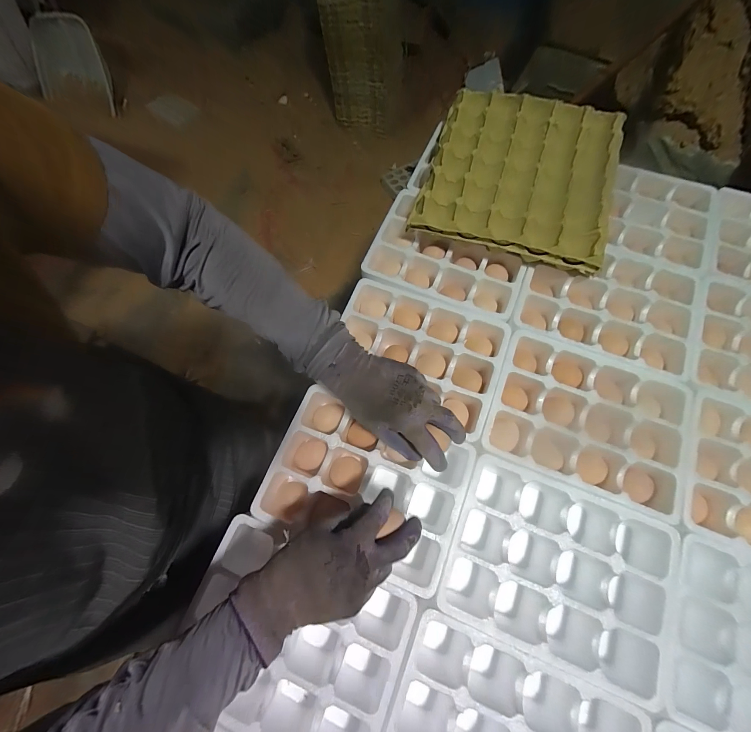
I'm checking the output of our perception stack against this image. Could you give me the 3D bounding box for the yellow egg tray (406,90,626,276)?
[{"bbox_3d":[0.227,-0.309,0.522,0.281,0.057,0.299,17,73,6],"label":"yellow egg tray"}]

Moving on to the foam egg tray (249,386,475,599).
[{"bbox_3d":[-0.013,0.157,0.436,0.238,0.064,0.176,19,73,7],"label":"foam egg tray"}]

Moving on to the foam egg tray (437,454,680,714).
[{"bbox_3d":[0.215,0.244,0.402,0.245,0.074,0.185,20,73,9],"label":"foam egg tray"}]

